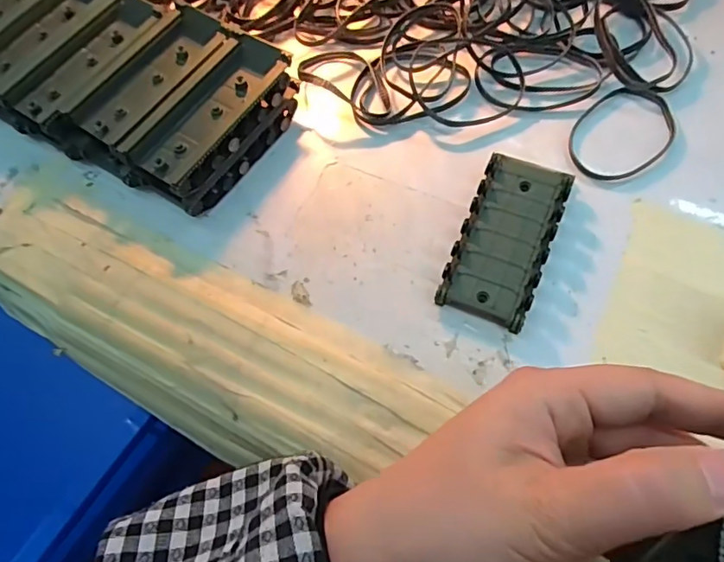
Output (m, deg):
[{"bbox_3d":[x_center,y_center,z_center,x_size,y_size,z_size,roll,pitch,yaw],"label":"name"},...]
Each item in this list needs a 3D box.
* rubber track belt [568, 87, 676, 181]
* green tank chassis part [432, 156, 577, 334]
[{"bbox_3d":[0.142,-0.082,0.288,0.067,0.006,0.048,-40,65,-18],"label":"rubber track belt"},{"bbox_3d":[0.071,-0.021,0.261,0.043,0.015,0.088,20,63,15],"label":"green tank chassis part"}]

